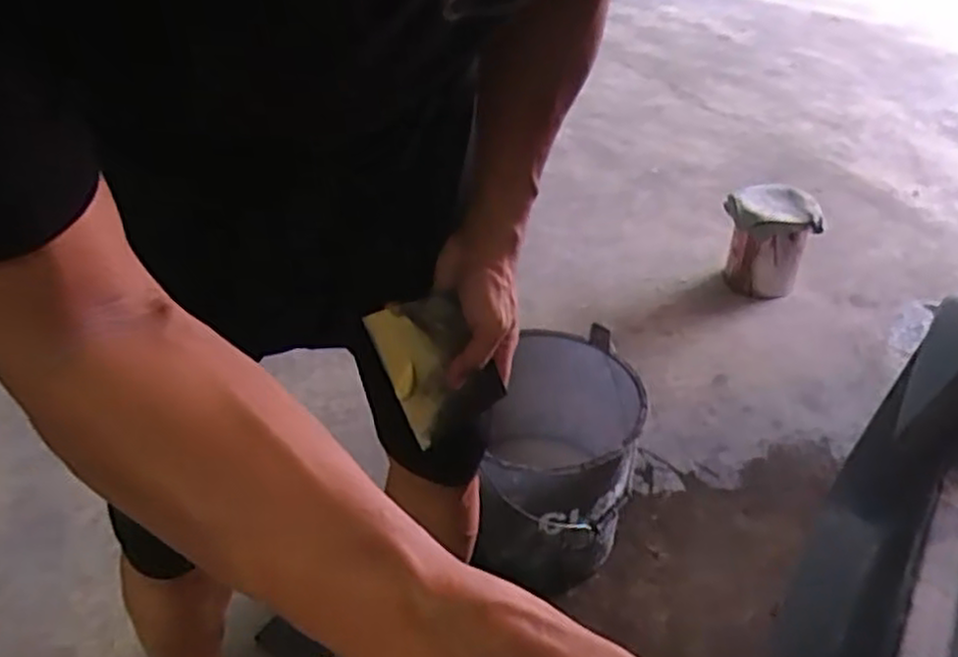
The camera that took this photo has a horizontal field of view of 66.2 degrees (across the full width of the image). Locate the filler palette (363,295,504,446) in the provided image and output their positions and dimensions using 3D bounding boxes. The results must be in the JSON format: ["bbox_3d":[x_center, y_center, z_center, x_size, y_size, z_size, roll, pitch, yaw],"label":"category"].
[{"bbox_3d":[-0.041,0.029,0.609,0.078,0.116,0.010,-34,16,-16],"label":"filler palette"}]

